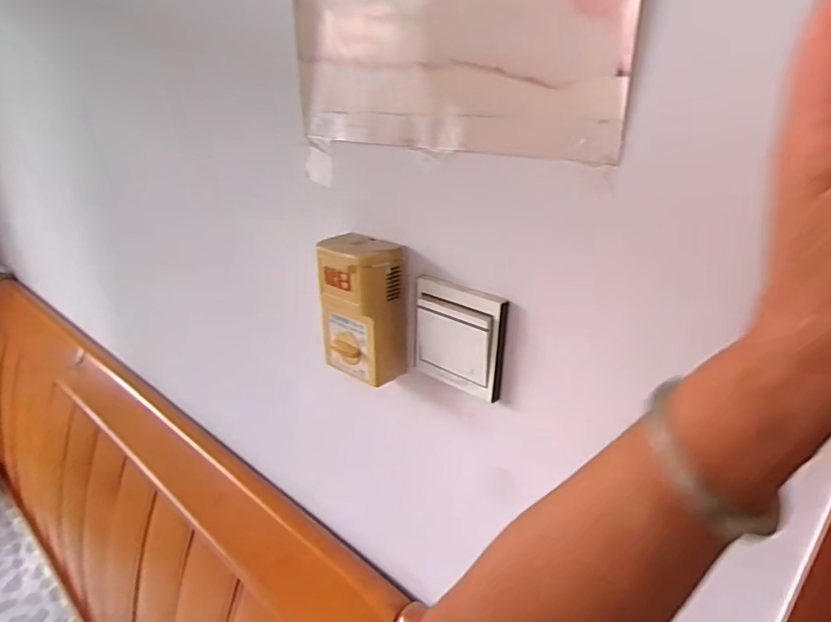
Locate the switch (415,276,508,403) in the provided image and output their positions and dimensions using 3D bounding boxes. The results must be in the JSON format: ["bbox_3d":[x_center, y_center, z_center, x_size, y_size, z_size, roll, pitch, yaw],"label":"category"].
[{"bbox_3d":[0.034,0.023,0.422,0.082,0.087,0.017,19,27,36],"label":"switch"}]

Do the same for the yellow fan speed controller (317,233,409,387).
[{"bbox_3d":[-0.048,0.000,0.463,0.075,0.123,0.051,20,28,38],"label":"yellow fan speed controller"}]

